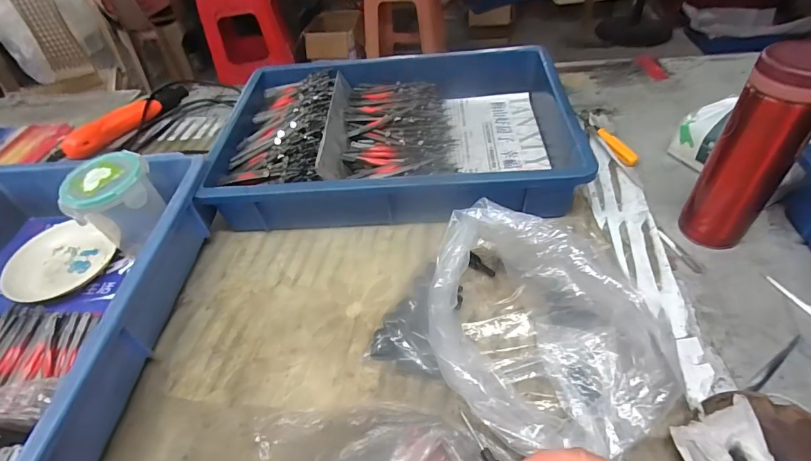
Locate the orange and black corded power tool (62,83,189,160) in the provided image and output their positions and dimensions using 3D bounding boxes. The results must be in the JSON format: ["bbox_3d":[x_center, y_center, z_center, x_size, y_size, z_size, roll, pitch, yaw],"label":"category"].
[{"bbox_3d":[-0.442,-0.177,0.678,0.042,0.037,0.211,24,54,27],"label":"orange and black corded power tool"}]

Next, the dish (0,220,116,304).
[{"bbox_3d":[-0.398,0.034,0.479,0.109,0.017,0.101,-4,47,4],"label":"dish"}]

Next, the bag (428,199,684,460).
[{"bbox_3d":[0.102,0.072,0.340,0.159,0.093,0.202,-8,46,0],"label":"bag"}]

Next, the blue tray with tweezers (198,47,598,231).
[{"bbox_3d":[-0.013,-0.129,0.553,0.421,0.082,0.286,-4,47,4],"label":"blue tray with tweezers"}]

